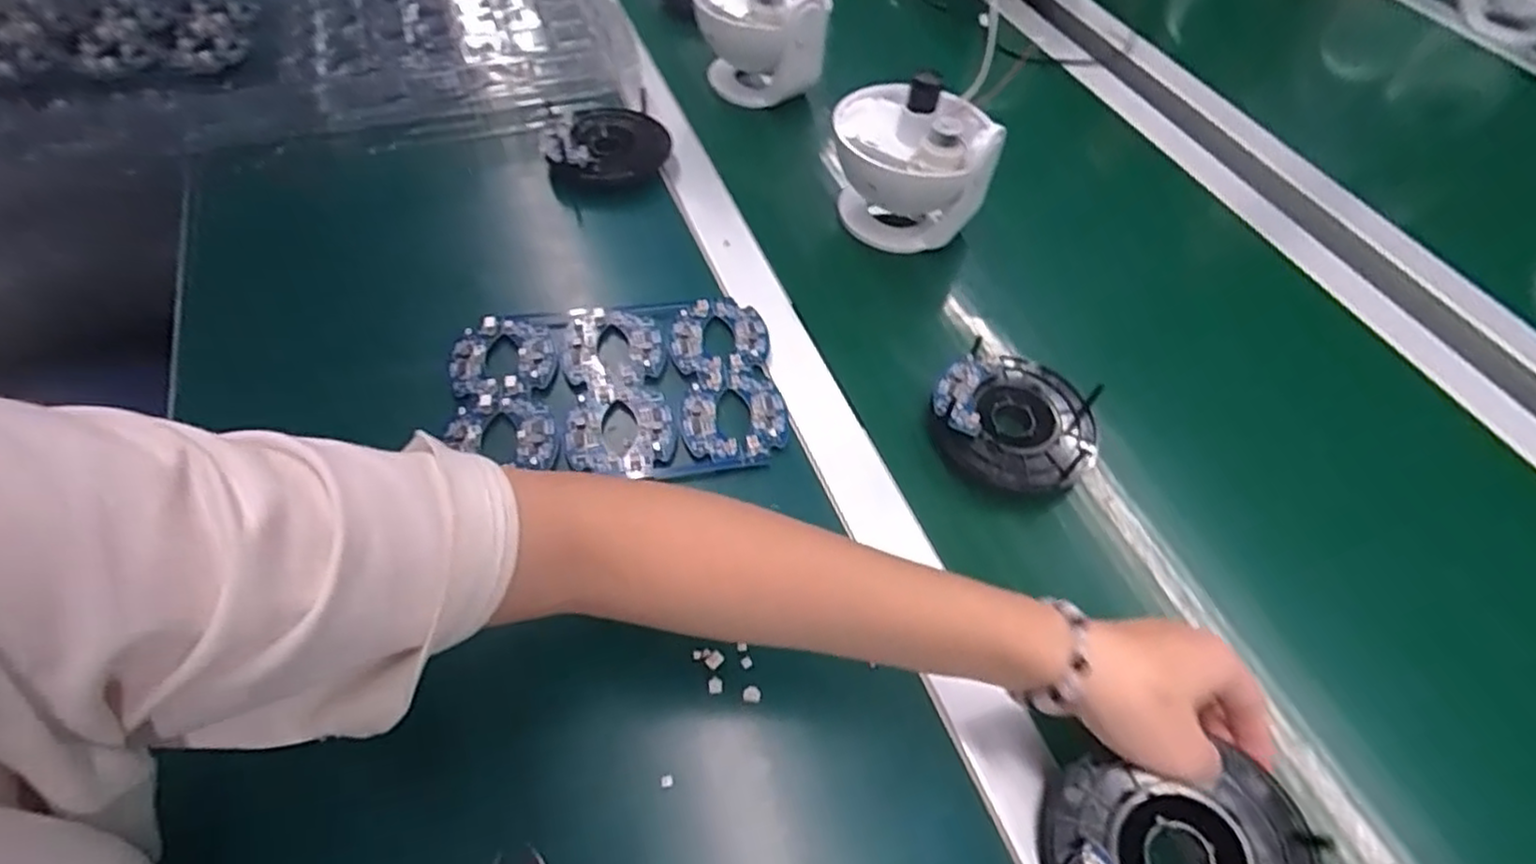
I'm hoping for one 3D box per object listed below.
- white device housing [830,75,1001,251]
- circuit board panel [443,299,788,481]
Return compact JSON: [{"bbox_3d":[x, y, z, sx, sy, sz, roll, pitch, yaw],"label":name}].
[{"bbox_3d":[0.105,-0.210,0.541,0.107,0.113,0.104,4,51,-2],"label":"white device housing"},{"bbox_3d":[-0.093,-0.028,0.448,0.196,0.013,0.132,-4,52,-8],"label":"circuit board panel"}]

